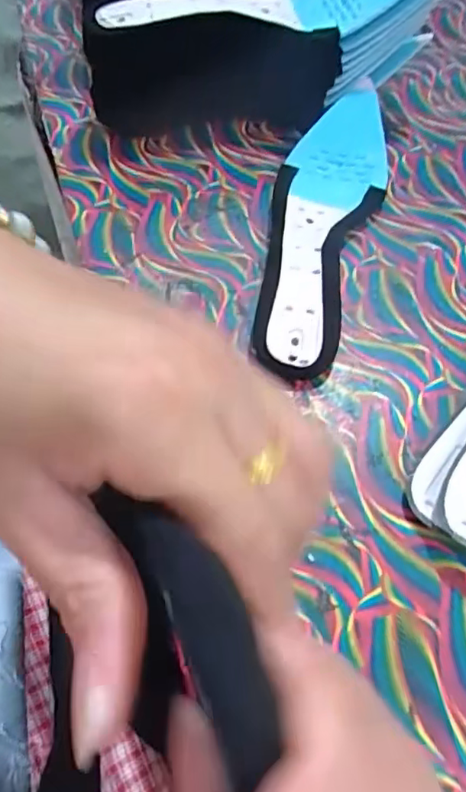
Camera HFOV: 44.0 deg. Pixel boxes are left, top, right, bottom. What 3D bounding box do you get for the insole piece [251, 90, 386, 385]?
[{"bbox_3d":[0.061,-0.115,0.379,0.073,0.034,0.238,11,58,5],"label":"insole piece"}]

